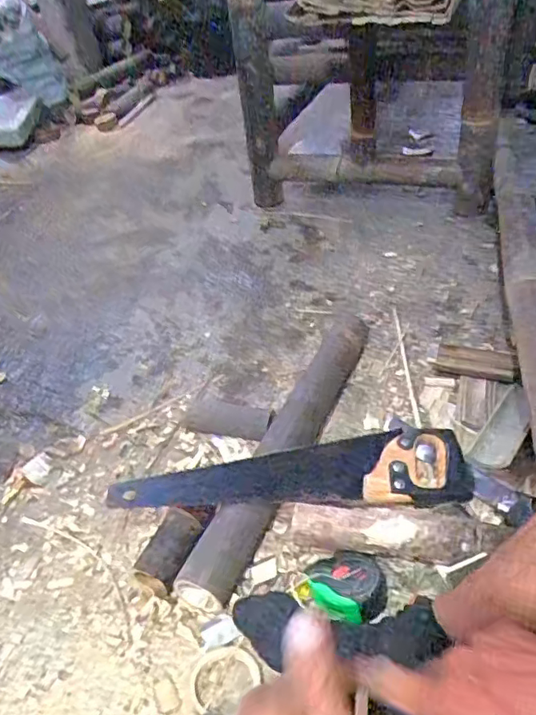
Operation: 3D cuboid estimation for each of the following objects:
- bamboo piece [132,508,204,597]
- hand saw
[{"bbox_3d":[-0.120,0.244,0.714,0.055,0.062,0.096,19,45,29],"label":"bamboo piece"},{"bbox_3d":[0.034,0.139,0.748,0.456,0.026,0.112,0,54,-1],"label":"hand saw"}]

